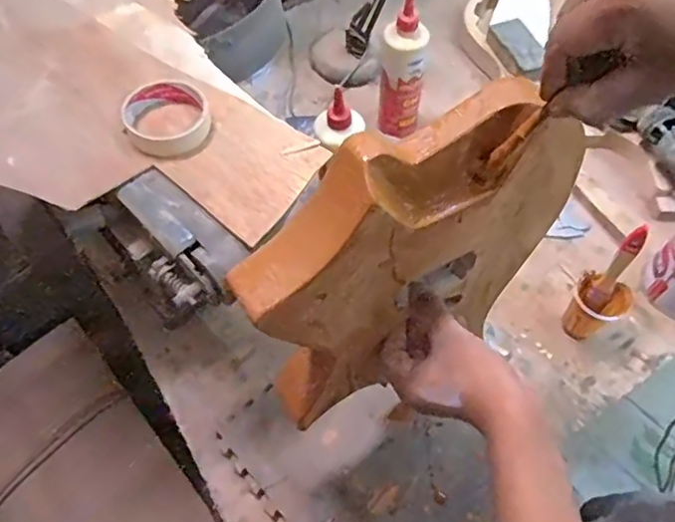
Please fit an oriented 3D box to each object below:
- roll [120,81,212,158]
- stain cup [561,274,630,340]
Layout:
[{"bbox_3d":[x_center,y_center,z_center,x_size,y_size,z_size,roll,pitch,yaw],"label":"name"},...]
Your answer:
[{"bbox_3d":[-0.176,-0.150,0.571,0.083,0.030,0.085,0,60,0],"label":"roll"},{"bbox_3d":[0.324,0.064,0.714,0.061,0.092,0.060,0,60,0],"label":"stain cup"}]

